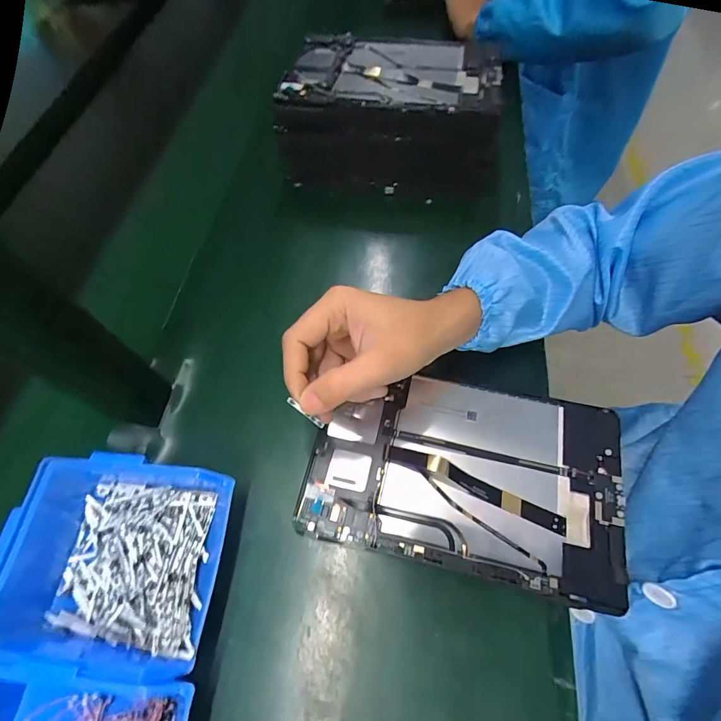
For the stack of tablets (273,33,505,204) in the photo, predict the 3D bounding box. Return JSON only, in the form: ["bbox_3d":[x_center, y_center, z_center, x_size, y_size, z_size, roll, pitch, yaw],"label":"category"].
[{"bbox_3d":[0.039,-0.300,0.484,0.249,0.105,0.151,9,63,8],"label":"stack of tablets"}]

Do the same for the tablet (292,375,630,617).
[{"bbox_3d":[0.082,0.086,0.312,0.235,0.014,0.147,10,63,9],"label":"tablet"}]

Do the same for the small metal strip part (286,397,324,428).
[{"bbox_3d":[-0.036,0.036,0.264,0.005,0.037,0.004,-2,55,43],"label":"small metal strip part"}]

